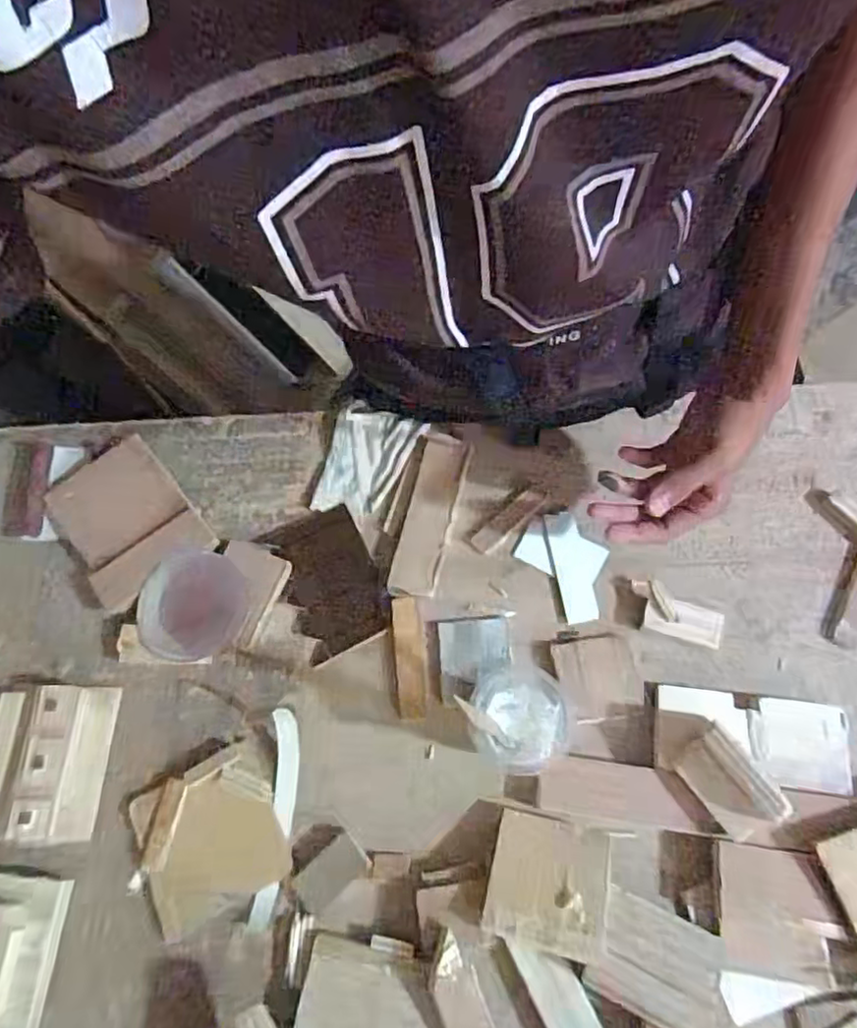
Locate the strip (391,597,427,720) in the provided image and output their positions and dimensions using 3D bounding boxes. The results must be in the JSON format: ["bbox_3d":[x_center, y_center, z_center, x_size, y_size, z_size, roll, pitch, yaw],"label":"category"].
[{"bbox_3d":[-0.015,0.120,0.545,0.026,0.006,0.100,-5,65,0],"label":"strip"}]

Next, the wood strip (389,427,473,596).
[{"bbox_3d":[0.002,-0.003,0.596,0.044,0.016,0.157,12,66,7],"label":"wood strip"}]

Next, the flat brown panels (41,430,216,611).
[{"bbox_3d":[-0.285,0.003,0.609,0.106,0.012,0.154,-37,69,-14],"label":"flat brown panels"}]

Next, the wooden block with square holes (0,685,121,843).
[{"bbox_3d":[-0.318,0.199,0.524,0.105,0.034,0.123,-3,65,1],"label":"wooden block with square holes"}]

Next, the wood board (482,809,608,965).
[{"bbox_3d":[0.084,0.259,0.455,0.079,0.005,0.081,7,47,14],"label":"wood board"}]

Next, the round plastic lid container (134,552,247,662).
[{"bbox_3d":[-0.209,0.082,0.571,0.085,0.021,0.094,-3,65,1],"label":"round plastic lid container"}]

